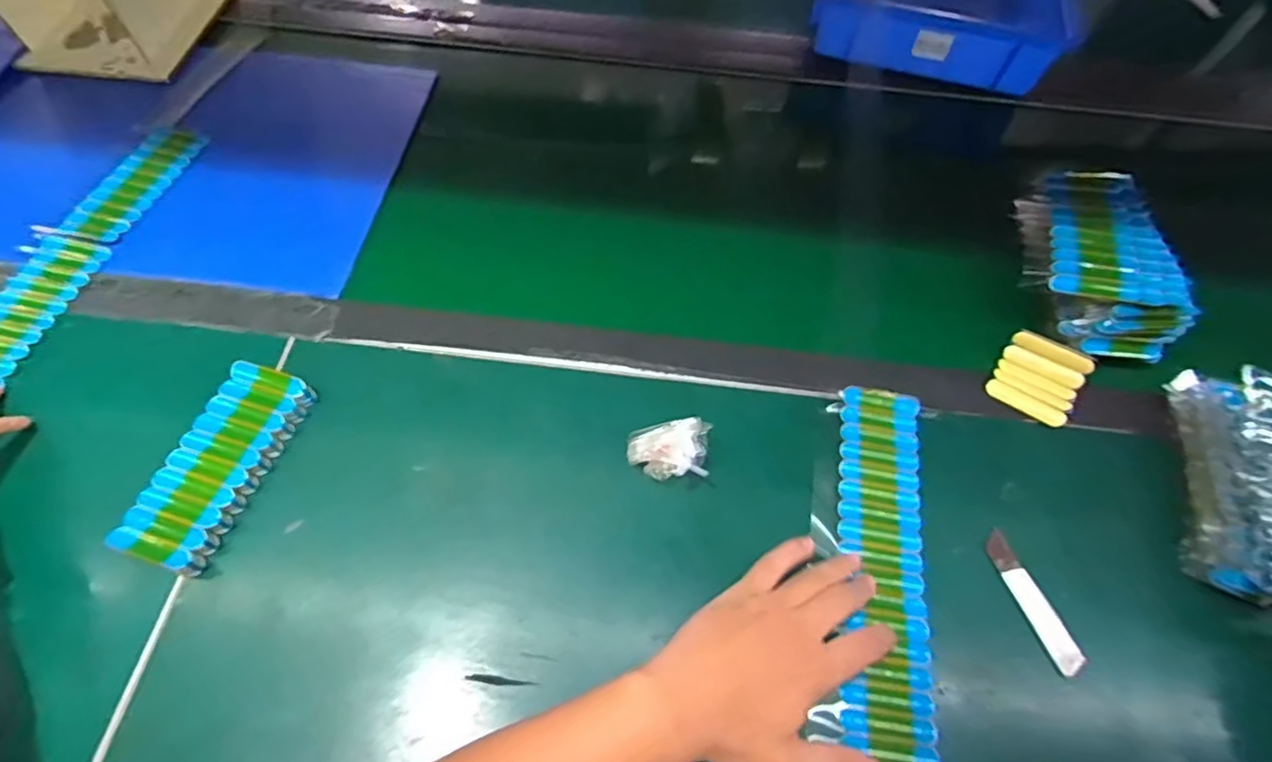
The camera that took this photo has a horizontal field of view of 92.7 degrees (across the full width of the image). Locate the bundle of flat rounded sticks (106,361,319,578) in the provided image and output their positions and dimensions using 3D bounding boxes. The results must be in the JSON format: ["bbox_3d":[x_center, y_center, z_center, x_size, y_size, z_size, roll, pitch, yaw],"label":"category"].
[{"bbox_3d":[-0.308,0.059,0.449,0.063,0.023,0.151,17,61,6],"label":"bundle of flat rounded sticks"}]

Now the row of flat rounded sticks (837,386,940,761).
[{"bbox_3d":[0.179,0.149,0.435,0.063,0.014,0.310,9,62,1],"label":"row of flat rounded sticks"}]

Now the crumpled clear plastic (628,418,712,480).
[{"bbox_3d":[0.024,0.056,0.461,0.059,0.040,0.047,-1,60,-5],"label":"crumpled clear plastic"}]

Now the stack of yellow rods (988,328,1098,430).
[{"bbox_3d":[0.346,-0.002,0.520,0.063,0.035,0.060,33,63,14],"label":"stack of yellow rods"}]

